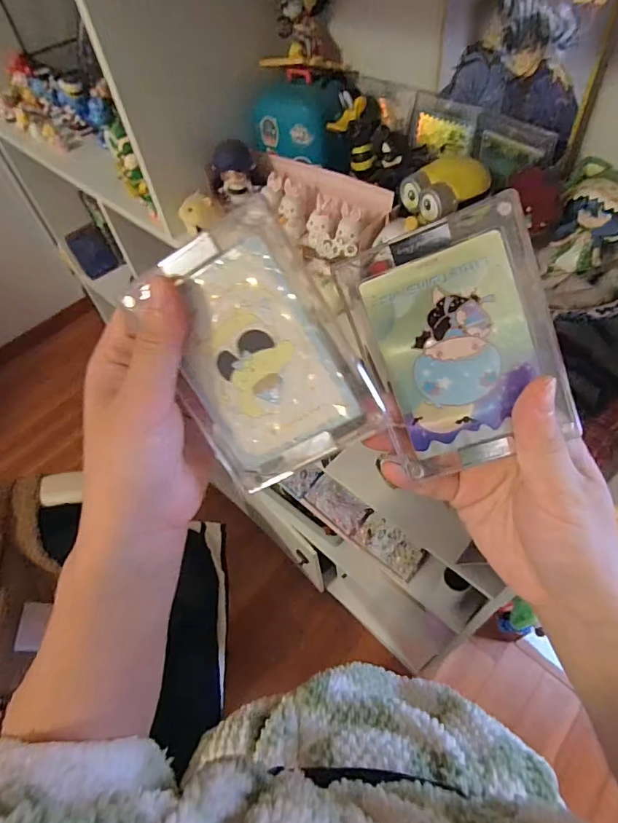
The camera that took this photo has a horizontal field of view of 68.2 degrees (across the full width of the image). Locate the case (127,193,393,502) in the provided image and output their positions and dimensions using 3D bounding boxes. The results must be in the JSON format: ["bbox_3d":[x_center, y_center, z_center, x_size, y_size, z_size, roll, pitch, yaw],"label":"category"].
[{"bbox_3d":[-0.022,-0.025,0.206,0.078,0.107,0.019,-23,13,16],"label":"case"}]

